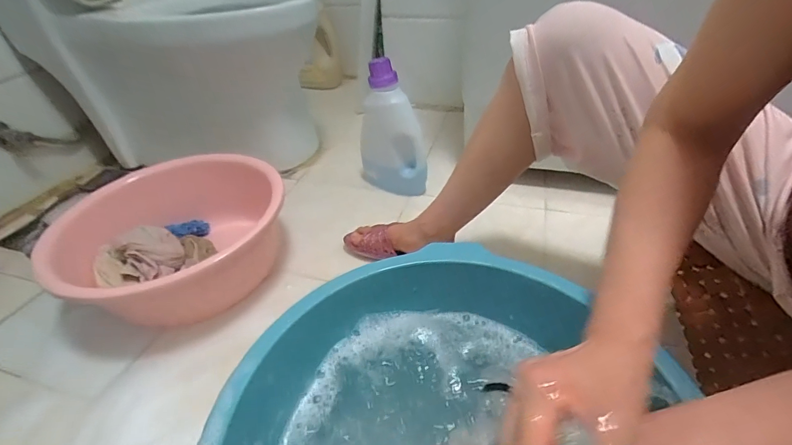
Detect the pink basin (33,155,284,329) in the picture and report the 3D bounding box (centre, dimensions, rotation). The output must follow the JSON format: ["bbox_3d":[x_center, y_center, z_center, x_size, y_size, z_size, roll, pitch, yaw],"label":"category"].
[{"bbox_3d":[-0.372,0.036,0.680,0.353,0.173,0.361,-3,40,2],"label":"pink basin"}]

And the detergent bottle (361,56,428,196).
[{"bbox_3d":[-0.012,-0.200,0.825,0.136,0.276,0.107,-8,40,-4],"label":"detergent bottle"}]

